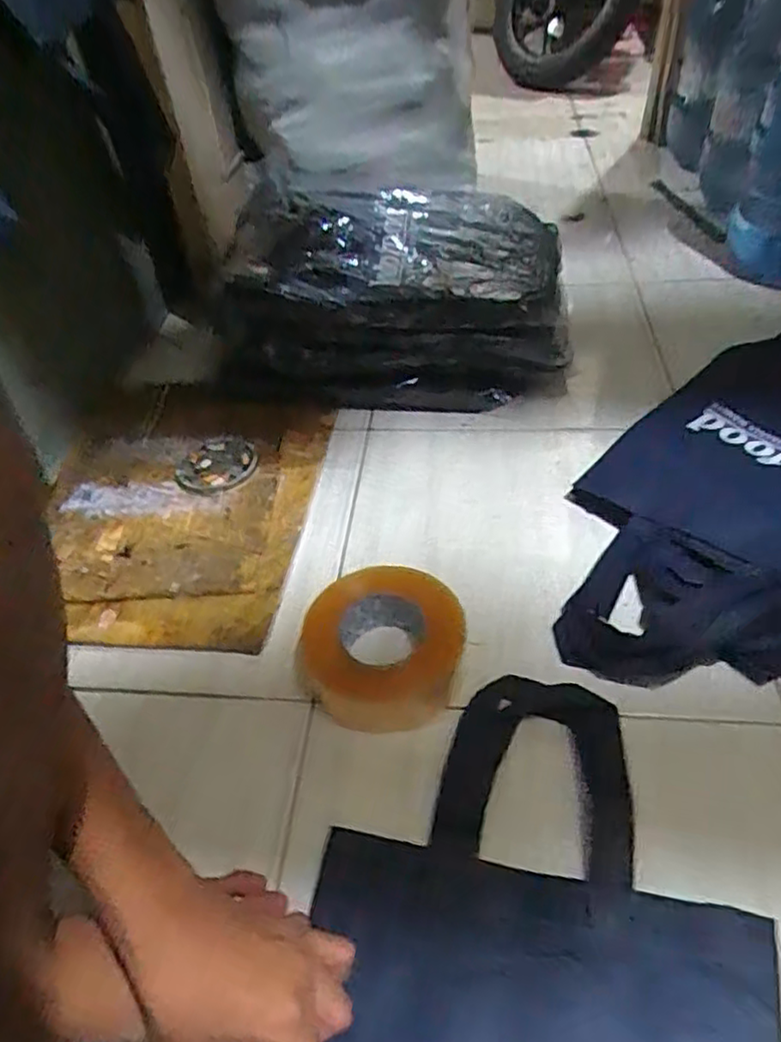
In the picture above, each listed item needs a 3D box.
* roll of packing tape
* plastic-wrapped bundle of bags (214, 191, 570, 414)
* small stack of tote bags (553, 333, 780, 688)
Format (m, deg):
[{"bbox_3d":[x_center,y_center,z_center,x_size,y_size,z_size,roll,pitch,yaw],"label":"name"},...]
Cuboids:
[{"bbox_3d":[-0.011,0.111,0.605,0.149,0.059,0.136,-3,44,3],"label":"roll of packing tape"},{"bbox_3d":[0.017,-0.315,0.929,0.416,0.215,0.284,0,45,7],"label":"plastic-wrapped bundle of bags"},{"bbox_3d":[0.423,-0.049,0.715,0.397,0.055,0.643,30,55,32],"label":"small stack of tote bags"}]

